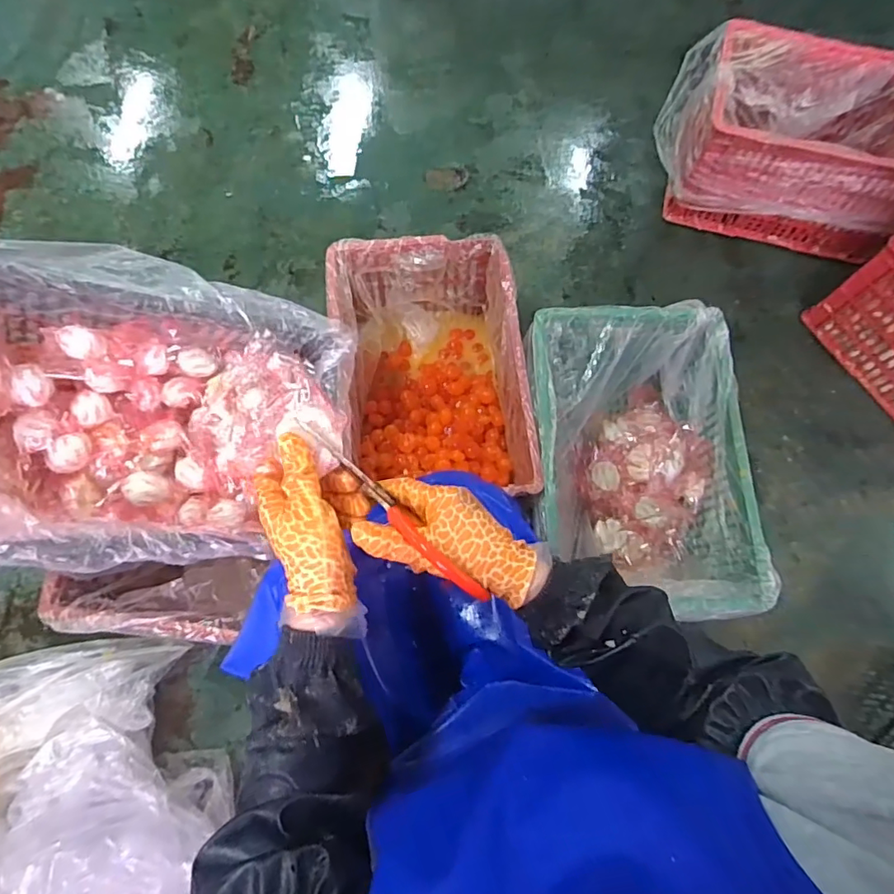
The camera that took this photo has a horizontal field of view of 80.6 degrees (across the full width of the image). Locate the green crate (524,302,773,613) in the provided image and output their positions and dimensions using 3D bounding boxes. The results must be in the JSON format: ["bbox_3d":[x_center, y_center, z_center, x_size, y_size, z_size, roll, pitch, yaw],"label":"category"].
[{"bbox_3d":[0.291,0.026,0.871,0.302,0.228,0.479,-3,72,-2],"label":"green crate"}]

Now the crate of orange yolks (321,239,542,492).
[{"bbox_3d":[-0.031,-0.109,0.939,0.299,0.228,0.450,-6,72,-3],"label":"crate of orange yolks"}]

